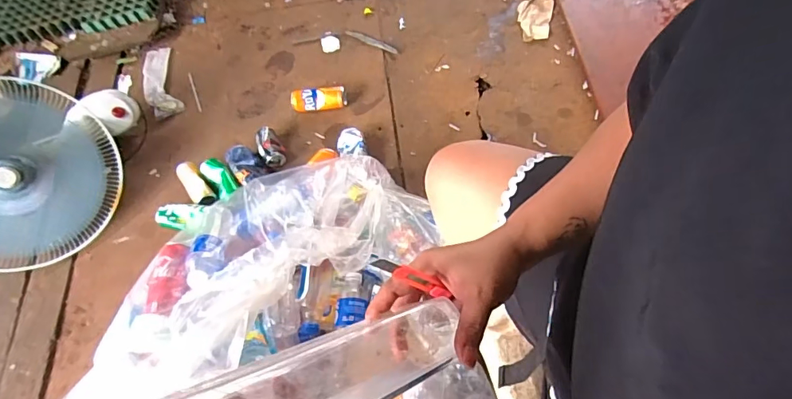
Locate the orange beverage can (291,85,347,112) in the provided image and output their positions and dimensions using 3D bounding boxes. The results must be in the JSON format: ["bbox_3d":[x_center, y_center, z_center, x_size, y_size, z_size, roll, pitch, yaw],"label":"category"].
[{"bbox_3d":[-0.218,-0.281,1.309,0.155,0.052,0.051,-9,61,-1],"label":"orange beverage can"}]

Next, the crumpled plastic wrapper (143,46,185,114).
[{"bbox_3d":[-0.716,-0.363,1.415,0.095,0.029,0.287,-22,62,-8],"label":"crumpled plastic wrapper"}]

